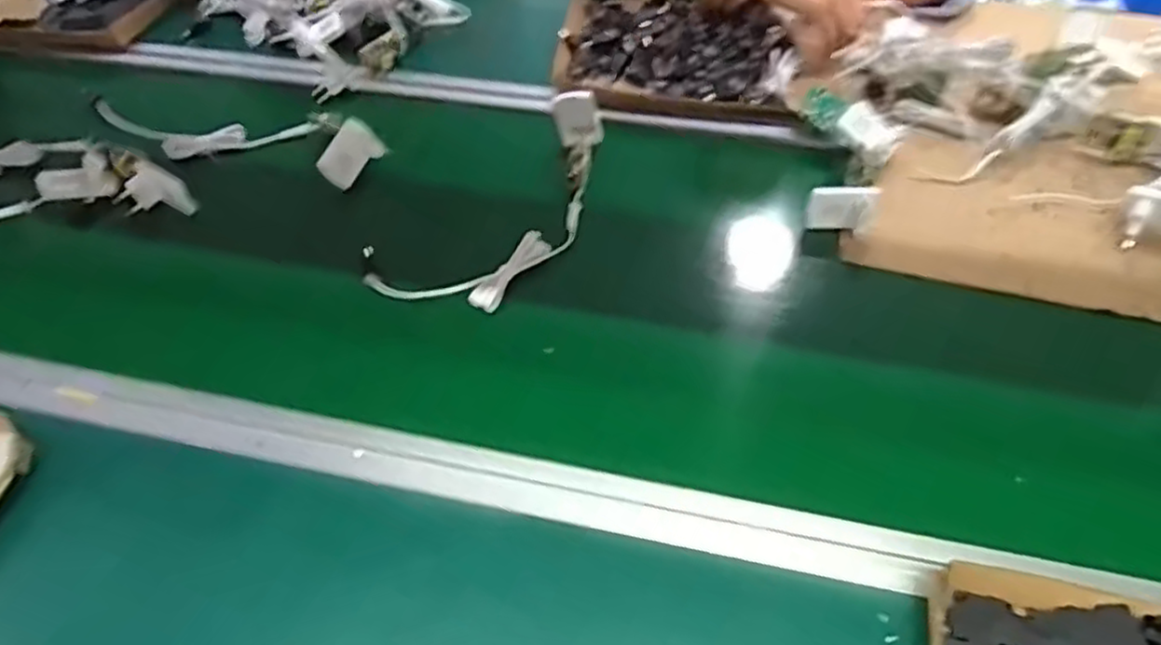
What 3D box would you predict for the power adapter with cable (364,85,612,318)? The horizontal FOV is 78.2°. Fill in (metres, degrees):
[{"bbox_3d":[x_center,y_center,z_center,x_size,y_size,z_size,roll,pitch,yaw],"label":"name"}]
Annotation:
[{"bbox_3d":[-0.052,-0.104,0.632,0.101,0.055,0.282,29,57,24],"label":"power adapter with cable"}]

